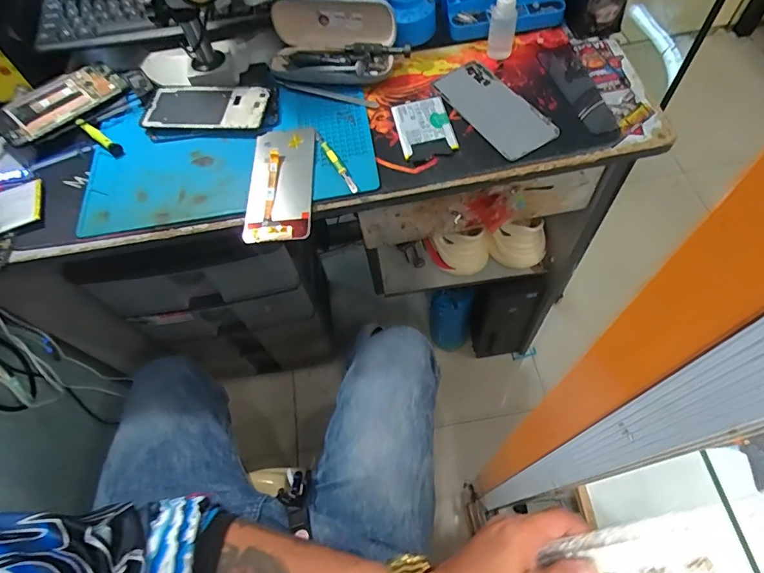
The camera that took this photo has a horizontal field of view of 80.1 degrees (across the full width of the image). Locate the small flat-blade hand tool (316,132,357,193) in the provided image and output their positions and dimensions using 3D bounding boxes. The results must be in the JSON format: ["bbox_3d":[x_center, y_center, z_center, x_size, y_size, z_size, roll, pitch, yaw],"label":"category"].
[{"bbox_3d":[-0.052,-0.141,0.511,0.010,0.012,0.097,-27,63,-8],"label":"small flat-blade hand tool"}]

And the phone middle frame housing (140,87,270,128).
[{"bbox_3d":[-0.218,-0.222,0.561,0.150,0.008,0.063,2,62,7],"label":"phone middle frame housing"}]

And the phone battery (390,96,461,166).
[{"bbox_3d":[0.050,-0.183,0.528,0.061,0.005,0.092,-12,62,0],"label":"phone battery"}]

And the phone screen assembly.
[{"bbox_3d":[-0.114,-0.117,0.510,0.074,0.011,0.152,-3,61,2],"label":"phone screen assembly"}]

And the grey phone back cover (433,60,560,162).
[{"bbox_3d":[0.130,-0.212,0.538,0.071,0.005,0.161,-32,61,-7],"label":"grey phone back cover"}]

